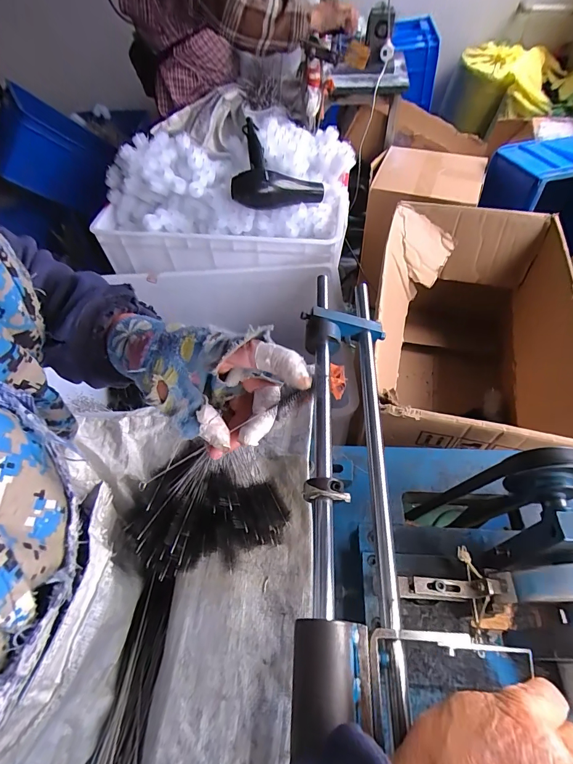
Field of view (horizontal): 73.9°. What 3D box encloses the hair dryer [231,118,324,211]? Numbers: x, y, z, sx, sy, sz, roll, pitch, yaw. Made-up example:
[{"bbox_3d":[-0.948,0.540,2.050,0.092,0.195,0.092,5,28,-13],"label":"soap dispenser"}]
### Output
[{"bbox_3d":[-0.030,-0.534,0.940,0.217,0.091,0.246,-7,54,-1],"label":"hair dryer"}]

